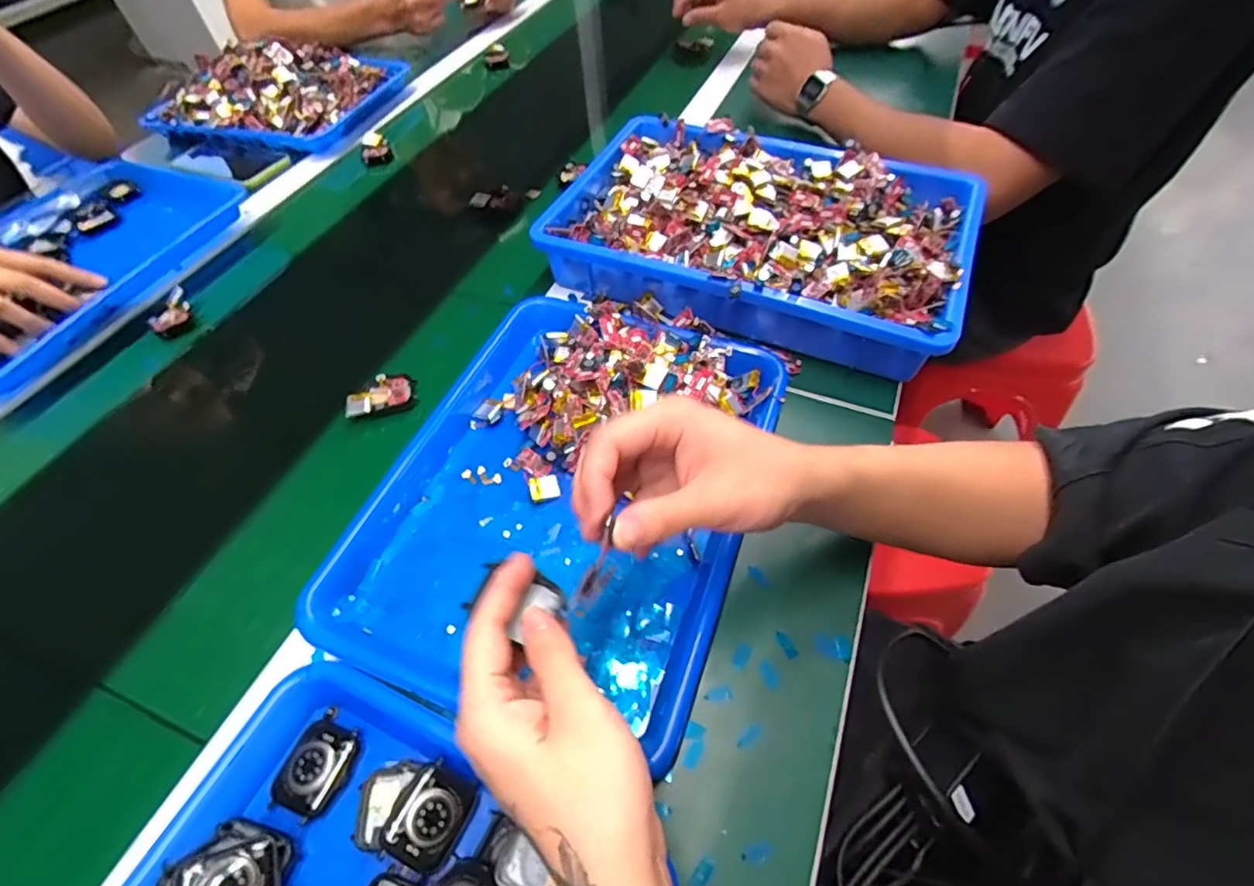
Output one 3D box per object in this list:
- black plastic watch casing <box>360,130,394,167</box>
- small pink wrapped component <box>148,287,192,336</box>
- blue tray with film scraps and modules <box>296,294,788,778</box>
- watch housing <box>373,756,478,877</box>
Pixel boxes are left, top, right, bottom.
[{"bbox_3d":[-0.339,-0.395,0.748,0.041,0.026,0.041,-22,57,-13],"label":"black plastic watch casing"},{"bbox_3d":[-0.462,-0.133,0.563,0.031,0.019,0.044,39,64,25],"label":"small pink wrapped component"},{"bbox_3d":[-0.043,0.023,0.403,0.257,0.038,0.321,17,57,13],"label":"blue tray with film scraps and modules"},{"bbox_3d":[-0.102,0.193,0.287,0.035,0.010,0.045,24,59,17],"label":"watch housing"}]

